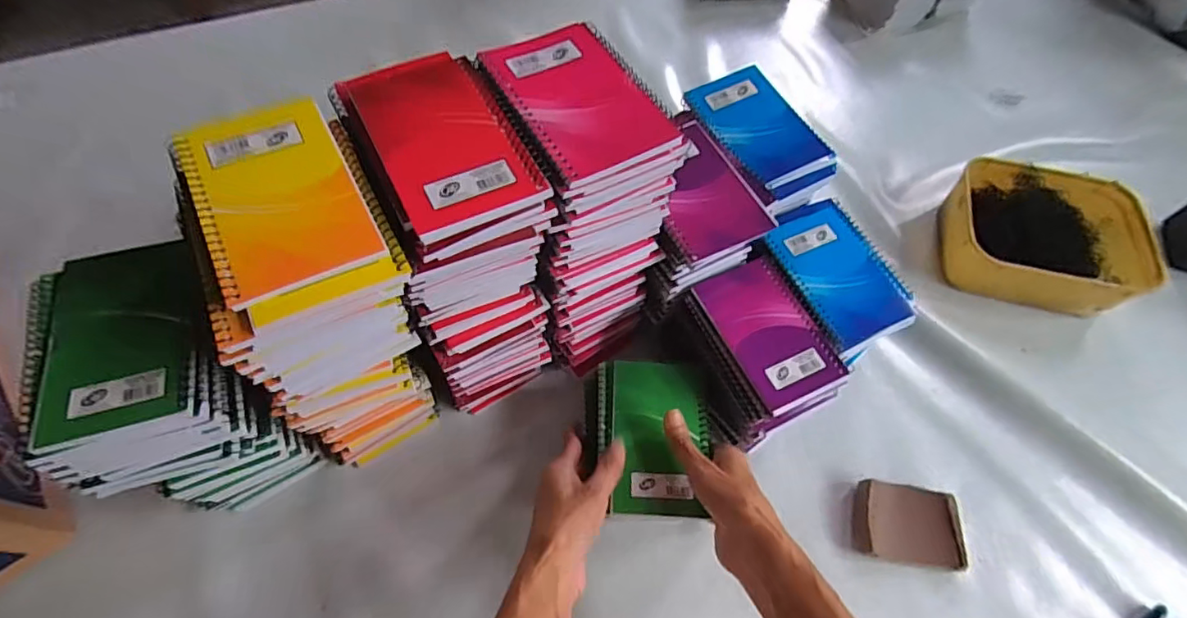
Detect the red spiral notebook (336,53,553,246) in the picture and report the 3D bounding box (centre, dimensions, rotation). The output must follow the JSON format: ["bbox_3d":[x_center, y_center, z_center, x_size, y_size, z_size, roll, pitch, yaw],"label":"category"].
[{"bbox_3d":[-0.097,-0.108,0.336,0.078,0.013,0.144,-26,64,-16],"label":"red spiral notebook"}]

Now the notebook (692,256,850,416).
[{"bbox_3d":[0.153,0.020,0.476,0.083,0.019,0.135,-20,62,-15],"label":"notebook"}]

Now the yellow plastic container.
[{"bbox_3d":[0.519,-0.079,0.627,0.206,0.067,0.166,12,60,4],"label":"yellow plastic container"}]

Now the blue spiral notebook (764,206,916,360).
[{"bbox_3d":[0.231,-0.032,0.502,0.097,0.012,0.138,-18,61,-14],"label":"blue spiral notebook"}]

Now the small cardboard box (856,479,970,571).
[{"bbox_3d":[0.284,0.194,0.486,0.091,0.021,0.064,8,60,2],"label":"small cardboard box"}]

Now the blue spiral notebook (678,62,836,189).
[{"bbox_3d":[0.155,-0.173,0.509,0.089,0.013,0.140,-22,63,-14],"label":"blue spiral notebook"}]

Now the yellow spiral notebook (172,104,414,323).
[{"bbox_3d":[-0.175,-0.062,0.311,0.088,0.013,0.143,-24,66,-18],"label":"yellow spiral notebook"}]

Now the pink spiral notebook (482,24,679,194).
[{"bbox_3d":[-0.009,-0.142,0.360,0.091,0.013,0.129,-26,65,-17],"label":"pink spiral notebook"}]

